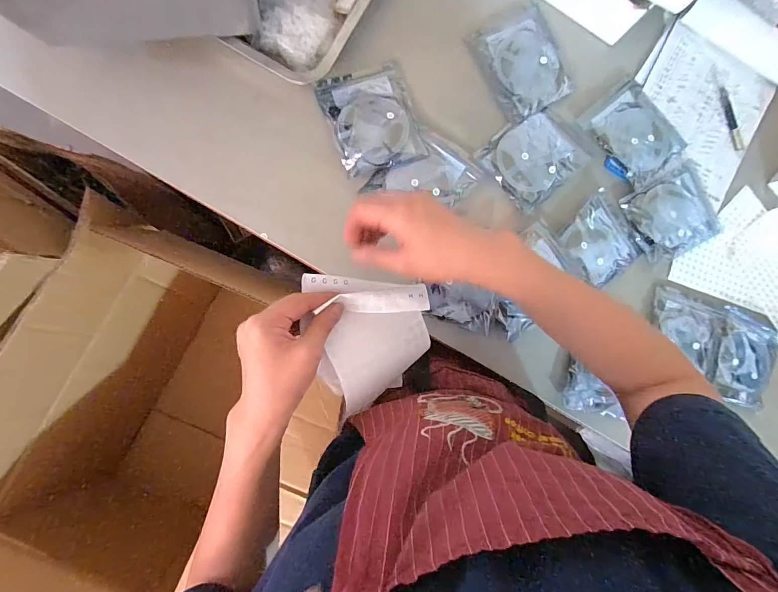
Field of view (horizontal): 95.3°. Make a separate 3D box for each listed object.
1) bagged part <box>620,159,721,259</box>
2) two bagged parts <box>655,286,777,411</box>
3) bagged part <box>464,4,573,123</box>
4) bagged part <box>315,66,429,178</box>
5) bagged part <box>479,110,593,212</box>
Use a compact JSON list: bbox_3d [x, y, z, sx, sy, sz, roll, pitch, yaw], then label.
[{"bbox_3d":[0.457,-0.136,0.563,0.153,0.011,0.128,-25,91,-9],"label":"bagged part"},{"bbox_3d":[0.517,0.075,0.560,0.234,0.013,0.135,25,84,-7],"label":"two bagged parts"},{"bbox_3d":[0.205,-0.355,0.538,0.119,0.011,0.149,-26,92,-9],"label":"bagged part"},{"bbox_3d":[-0.025,-0.251,0.501,0.118,0.020,0.143,-19,90,-9],"label":"bagged part"},{"bbox_3d":[0.218,-0.210,0.529,0.138,0.007,0.115,-44,94,-8],"label":"bagged part"}]

